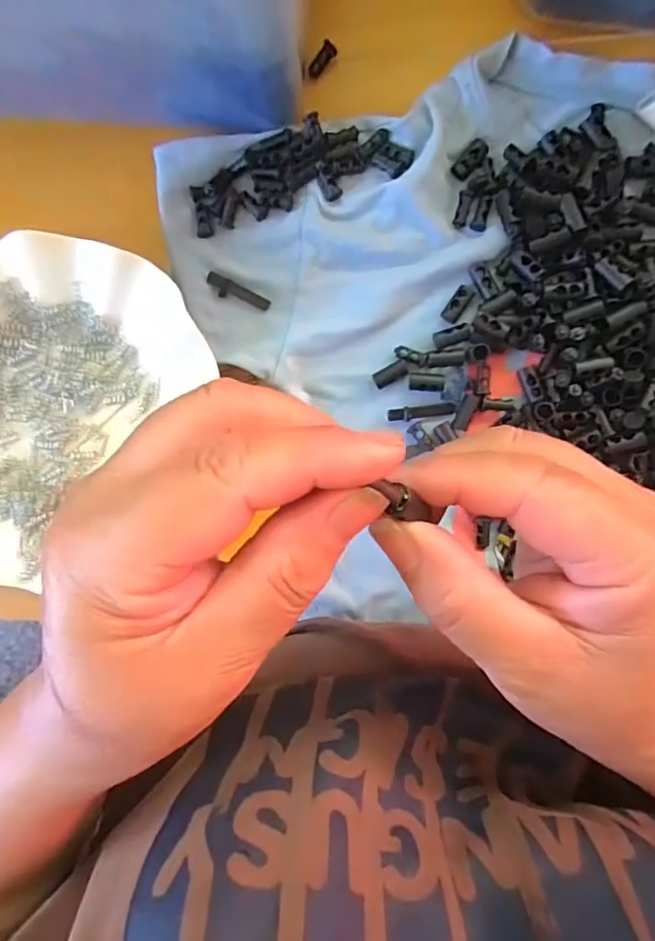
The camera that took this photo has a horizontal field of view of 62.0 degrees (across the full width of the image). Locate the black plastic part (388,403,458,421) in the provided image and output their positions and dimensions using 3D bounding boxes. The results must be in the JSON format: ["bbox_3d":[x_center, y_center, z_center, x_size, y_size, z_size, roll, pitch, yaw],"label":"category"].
[{"bbox_3d":[0.049,-0.030,0.281,0.035,0.004,0.007,-6,95,7],"label":"black plastic part"}]

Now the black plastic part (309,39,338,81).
[{"bbox_3d":[-0.002,-0.207,0.275,0.007,0.006,0.018,36,98,2],"label":"black plastic part"}]

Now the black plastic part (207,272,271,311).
[{"bbox_3d":[-0.047,-0.094,0.288,0.034,0.005,0.010,22,97,3],"label":"black plastic part"}]

